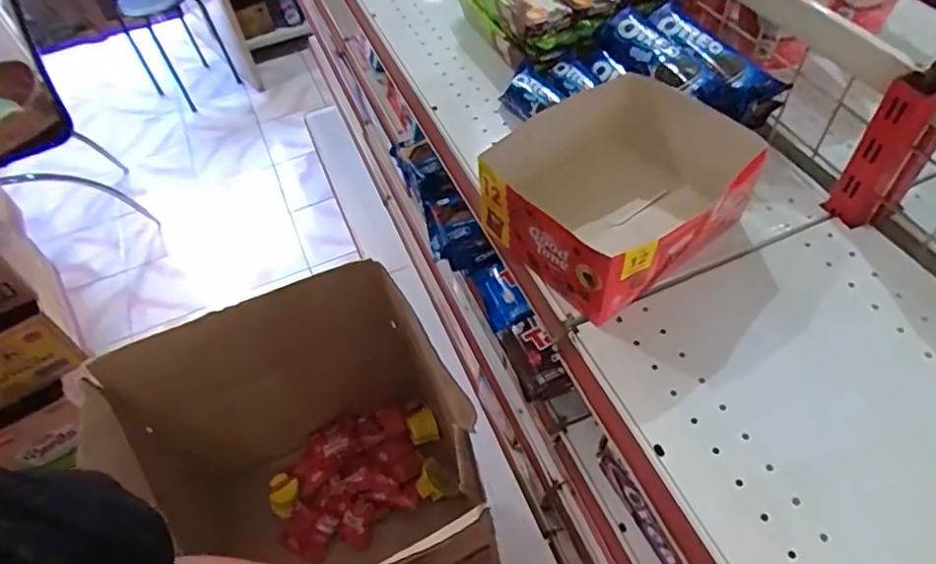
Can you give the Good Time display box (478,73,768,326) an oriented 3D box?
[{"bbox_3d":[0.131,-0.078,0.527,0.191,0.085,0.172,-36,57,-20],"label":"Good Time display box"}]

